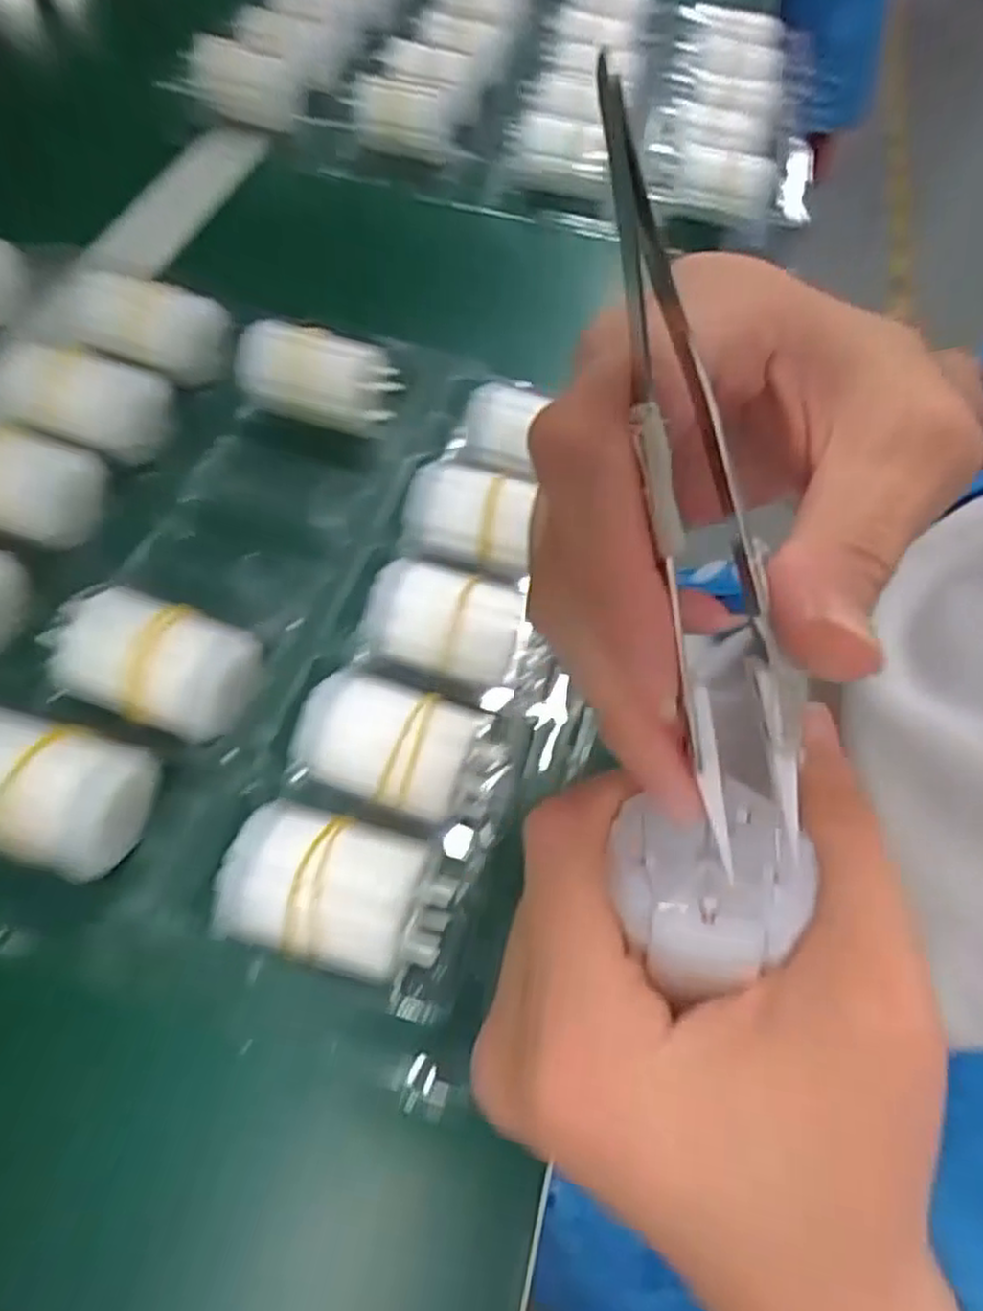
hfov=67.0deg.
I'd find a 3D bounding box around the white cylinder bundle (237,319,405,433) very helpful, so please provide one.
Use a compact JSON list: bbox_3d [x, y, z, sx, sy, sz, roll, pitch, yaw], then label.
[{"bbox_3d":[-0.079,-0.126,0.335,0.068,0.025,0.038,14,59,4],"label":"white cylinder bundle"}]

